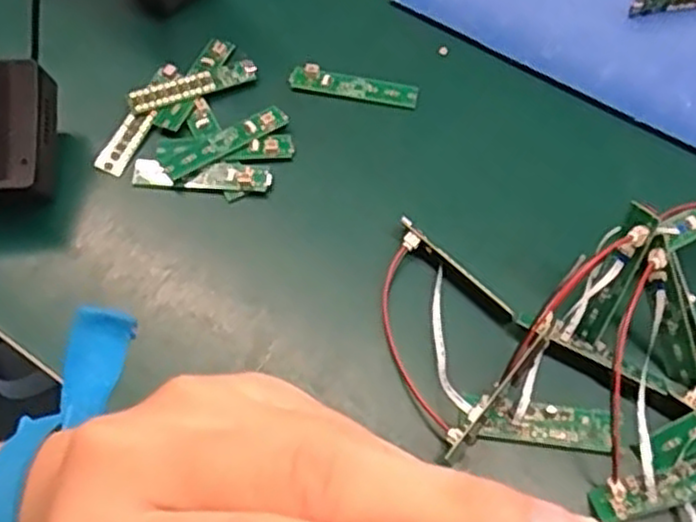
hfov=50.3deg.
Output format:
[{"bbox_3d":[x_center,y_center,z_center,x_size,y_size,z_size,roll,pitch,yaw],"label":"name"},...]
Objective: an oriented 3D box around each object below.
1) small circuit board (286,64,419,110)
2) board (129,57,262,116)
[{"bbox_3d":[0.004,-0.117,0.490,0.084,0.010,0.016,12,63,6],"label":"small circuit board"},{"bbox_3d":[-0.100,-0.114,0.483,0.084,0.011,0.018,-24,65,-12],"label":"board"}]

